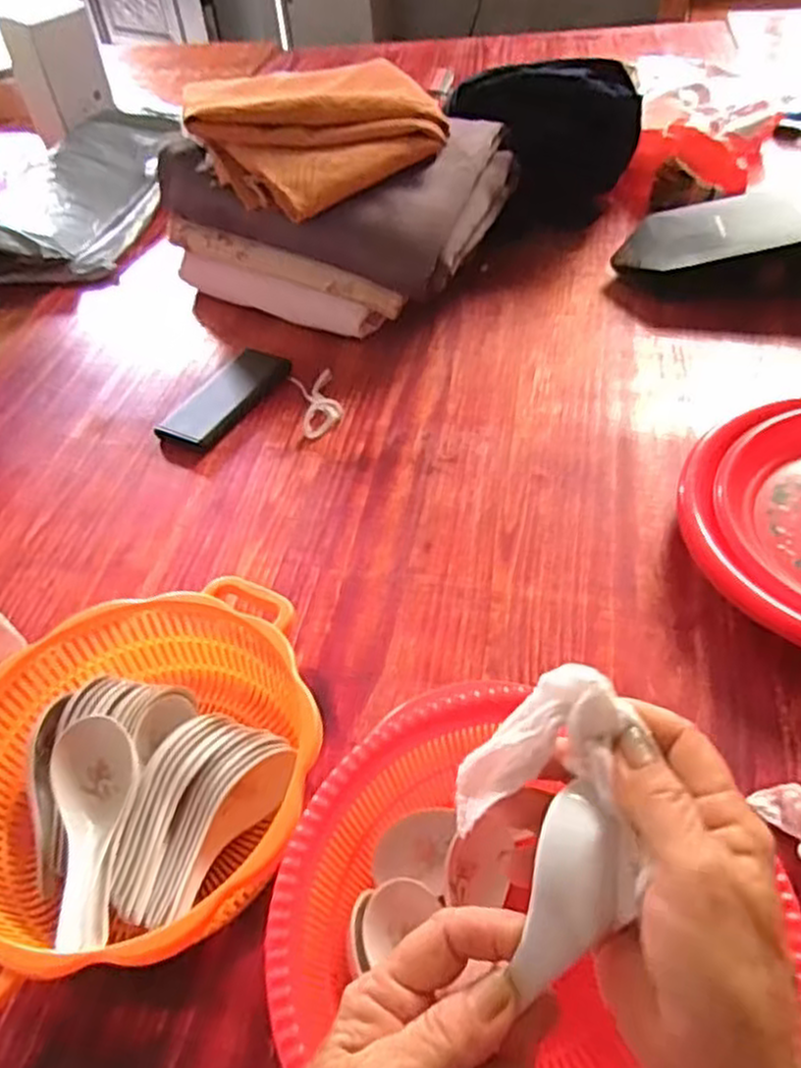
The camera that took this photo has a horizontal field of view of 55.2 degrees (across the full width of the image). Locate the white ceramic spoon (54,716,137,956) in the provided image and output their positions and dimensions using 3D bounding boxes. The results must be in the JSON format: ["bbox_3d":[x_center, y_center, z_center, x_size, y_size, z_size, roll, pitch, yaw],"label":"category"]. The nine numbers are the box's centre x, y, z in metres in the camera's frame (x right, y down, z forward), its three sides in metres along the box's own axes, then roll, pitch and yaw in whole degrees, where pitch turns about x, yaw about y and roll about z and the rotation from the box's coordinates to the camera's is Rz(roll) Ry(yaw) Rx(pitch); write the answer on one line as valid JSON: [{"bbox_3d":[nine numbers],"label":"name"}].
[{"bbox_3d":[-0.178,0.163,0.425,0.044,0.025,0.122,-5,47,2],"label":"white ceramic spoon"}]

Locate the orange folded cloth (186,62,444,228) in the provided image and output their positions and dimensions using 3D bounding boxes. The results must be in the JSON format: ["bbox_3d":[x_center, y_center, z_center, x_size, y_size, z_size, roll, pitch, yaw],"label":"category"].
[{"bbox_3d":[-0.086,-0.436,0.815,0.246,0.074,0.200,-30,51,-20],"label":"orange folded cloth"}]

